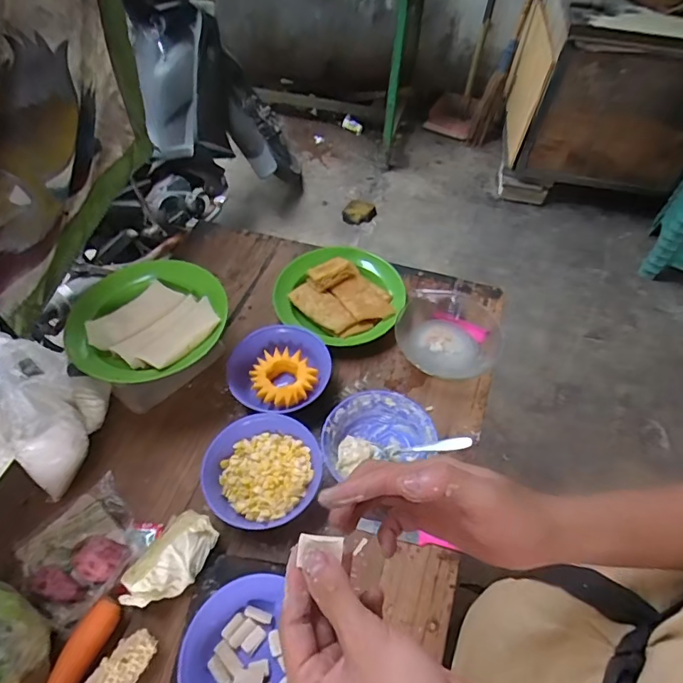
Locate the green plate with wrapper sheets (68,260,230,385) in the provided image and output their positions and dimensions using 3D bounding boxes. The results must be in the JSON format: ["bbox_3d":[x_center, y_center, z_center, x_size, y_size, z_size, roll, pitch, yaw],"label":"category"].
[{"bbox_3d":[-0.265,-0.044,0.672,0.195,0.051,0.201,-1,49,2],"label":"green plate with wrapper sheets"}]

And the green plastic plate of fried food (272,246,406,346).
[{"bbox_3d":[-0.004,-0.076,0.805,0.204,0.049,0.196,1,57,-2],"label":"green plastic plate of fried food"}]

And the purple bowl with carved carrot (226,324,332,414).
[{"bbox_3d":[-0.094,0.041,0.715,0.147,0.046,0.138,1,57,-2],"label":"purple bowl with carved carrot"}]

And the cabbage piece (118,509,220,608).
[{"bbox_3d":[-0.190,0.243,0.541,0.062,0.046,0.113,27,60,14],"label":"cabbage piece"}]

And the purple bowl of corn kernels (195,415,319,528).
[{"bbox_3d":[-0.102,0.163,0.619,0.140,0.045,0.144,1,57,-2],"label":"purple bowl of corn kernels"}]

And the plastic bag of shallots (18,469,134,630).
[{"bbox_3d":[-0.302,0.237,0.569,0.132,0.057,0.127,40,64,21],"label":"plastic bag of shallots"}]

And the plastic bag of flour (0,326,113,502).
[{"bbox_3d":[-0.365,0.084,0.592,0.085,0.181,0.150,1,57,-3],"label":"plastic bag of flour"}]

